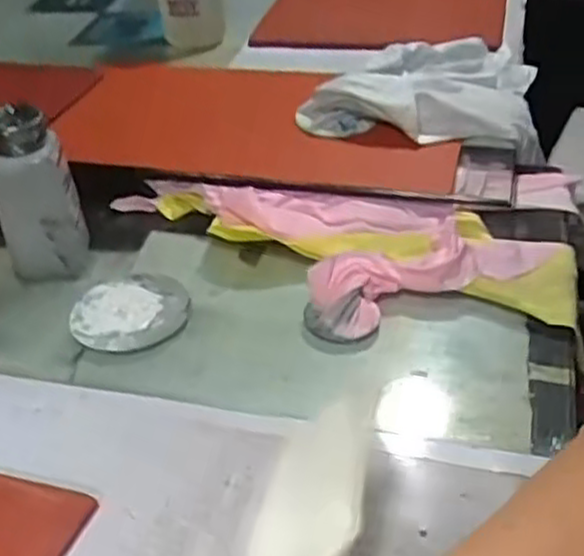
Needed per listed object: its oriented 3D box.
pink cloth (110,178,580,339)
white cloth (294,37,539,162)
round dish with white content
[{"bbox_3d":[0.024,-0.019,0.588,0.355,0.030,0.145,8,39,14],"label":"pink cloth"},{"bbox_3d":[0.118,-0.167,0.724,0.216,0.081,0.142,3,38,9],"label":"white cloth"},{"bbox_3d":[-0.116,0.025,0.569,0.085,0.010,0.079,-2,37,2],"label":"round dish with white content"}]

